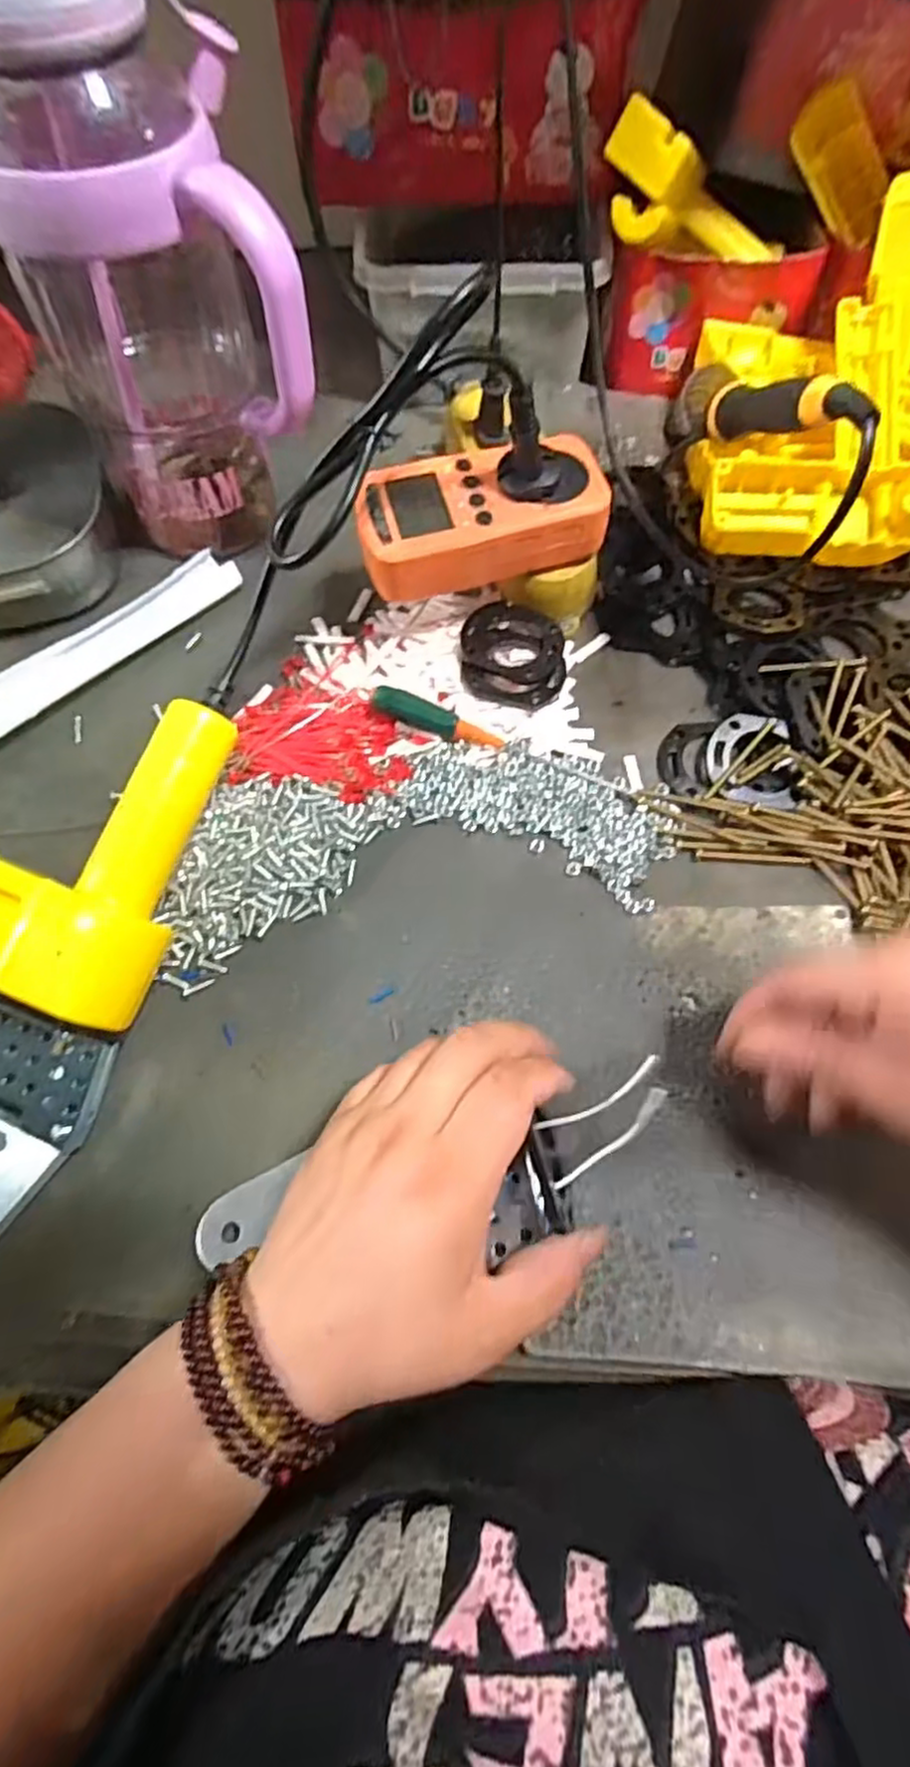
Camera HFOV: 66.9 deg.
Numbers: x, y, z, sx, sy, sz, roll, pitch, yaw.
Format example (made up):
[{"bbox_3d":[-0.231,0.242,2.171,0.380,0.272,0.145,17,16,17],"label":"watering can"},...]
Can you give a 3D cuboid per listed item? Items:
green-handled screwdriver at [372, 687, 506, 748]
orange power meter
[{"bbox_3d":[-0.010,-0.086,0.372,0.073,0.016,0.011,21,69,-5],"label":"green-handled screwdriver"},{"bbox_3d":[0.014,-0.195,0.360,0.127,0.035,0.065,-12,67,-3],"label":"orange power meter"}]

